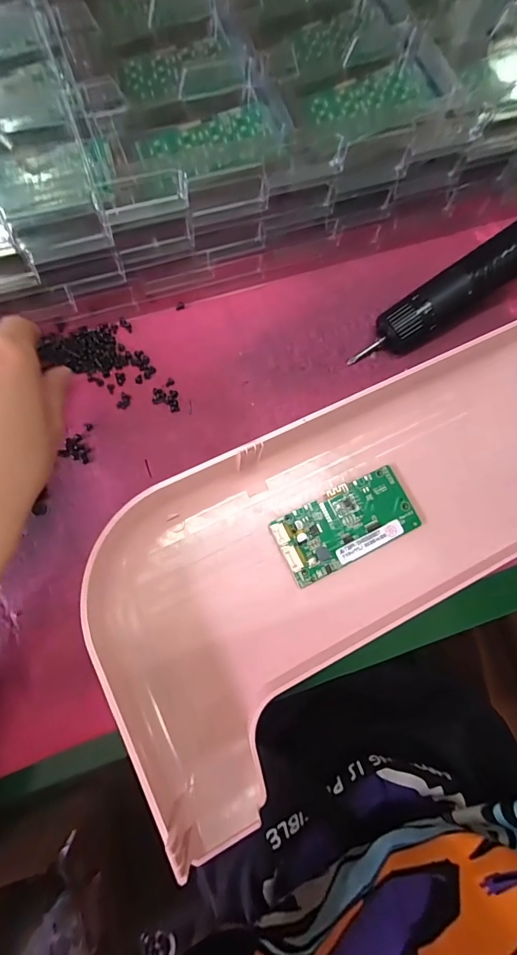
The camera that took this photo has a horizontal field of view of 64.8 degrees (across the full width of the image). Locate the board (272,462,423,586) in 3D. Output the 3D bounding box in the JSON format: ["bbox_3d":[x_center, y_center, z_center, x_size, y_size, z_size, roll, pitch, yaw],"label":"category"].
[{"bbox_3d":[0.059,0.030,0.271,0.094,0.010,0.046,-25,80,-9],"label":"board"}]

